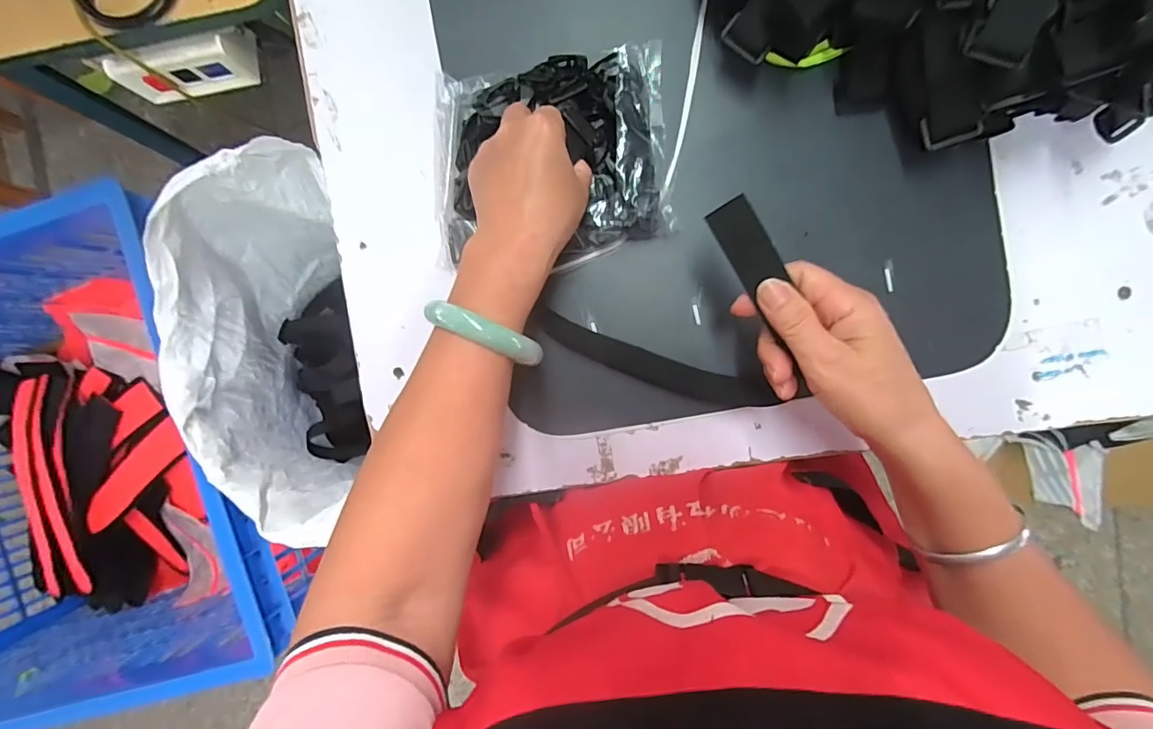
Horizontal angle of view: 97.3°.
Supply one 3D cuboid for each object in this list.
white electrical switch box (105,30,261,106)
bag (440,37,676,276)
[{"bbox_3d":[-0.345,-0.266,0.451,0.116,0.048,0.034,-12,93,6],"label":"white electrical switch box"},{"bbox_3d":[-0.022,-0.153,0.372,0.174,0.033,0.134,-6,94,5],"label":"bag"}]

